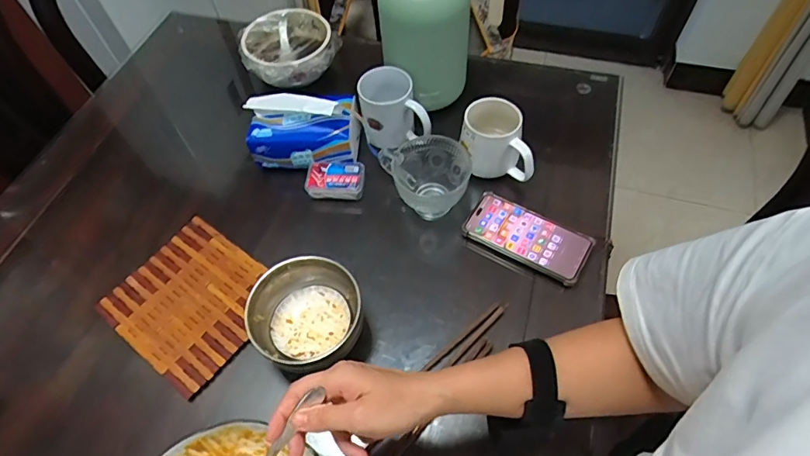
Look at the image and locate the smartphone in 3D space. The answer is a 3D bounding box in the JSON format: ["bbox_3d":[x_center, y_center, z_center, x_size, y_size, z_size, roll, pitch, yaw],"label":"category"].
[{"bbox_3d":[0.168,0.011,0.667,0.166,0.017,0.075,27,72,19],"label":"smartphone"}]

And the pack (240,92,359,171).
[{"bbox_3d":[-0.155,-0.152,0.738,0.165,0.094,0.083,-2,57,2],"label":"pack"}]

